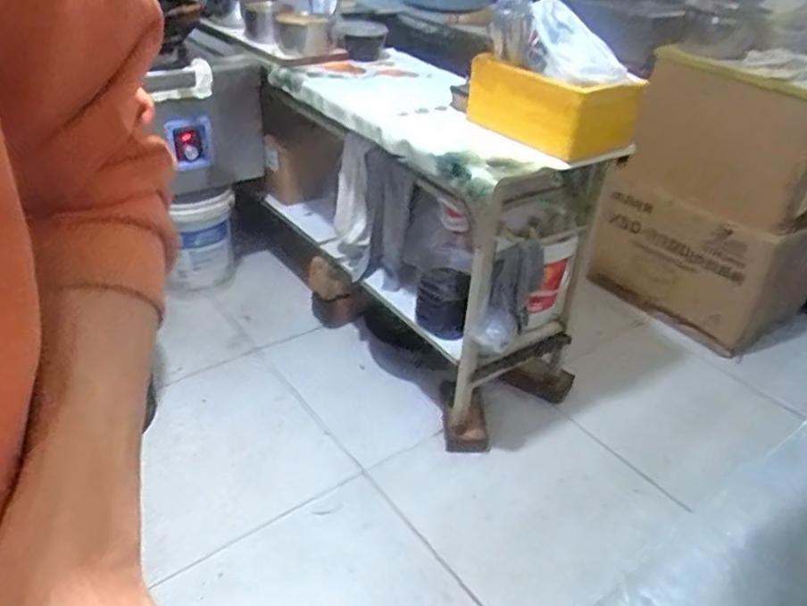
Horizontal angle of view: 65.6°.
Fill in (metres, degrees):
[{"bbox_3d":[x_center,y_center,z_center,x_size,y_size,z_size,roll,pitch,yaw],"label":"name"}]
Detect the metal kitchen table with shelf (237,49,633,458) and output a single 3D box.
[{"bbox_3d":[-0.006,-0.234,1.922,0.505,0.815,1.160,-23,42,-35],"label":"metal kitchen table with shelf"}]

